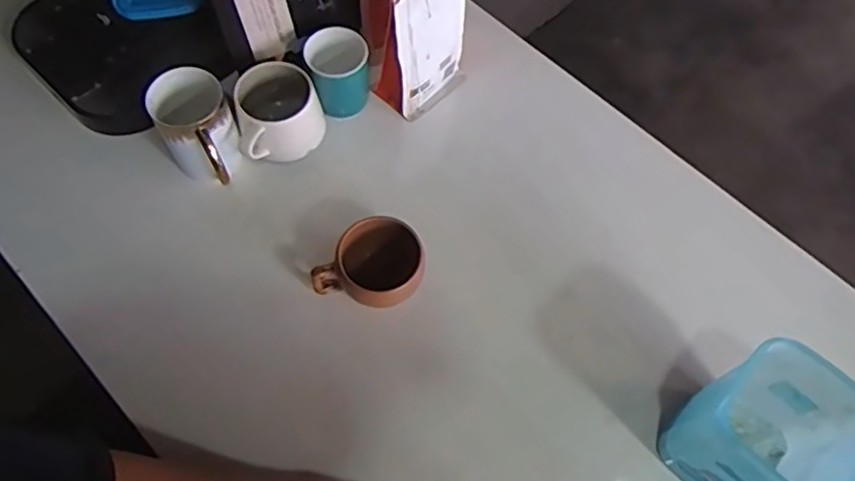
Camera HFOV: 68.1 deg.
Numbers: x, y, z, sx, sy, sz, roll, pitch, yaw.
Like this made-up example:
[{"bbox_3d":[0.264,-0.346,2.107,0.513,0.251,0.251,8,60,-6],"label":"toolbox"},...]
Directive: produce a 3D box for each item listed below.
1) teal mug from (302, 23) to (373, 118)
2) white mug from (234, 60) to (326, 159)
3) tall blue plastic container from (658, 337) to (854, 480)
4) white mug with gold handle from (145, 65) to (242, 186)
[{"bbox_3d":[-0.093,-0.178,0.689,0.066,0.085,0.062,-13,65,-8],"label":"teal mug"},{"bbox_3d":[-0.159,-0.130,0.662,0.089,0.073,0.083,1,64,-2],"label":"white mug"},{"bbox_3d":[0.259,0.152,0.500,0.095,0.142,0.093,40,69,16],"label":"tall blue plastic container"},{"bbox_3d":[-0.228,-0.108,0.638,0.067,0.101,0.085,-21,67,-12],"label":"white mug with gold handle"}]

